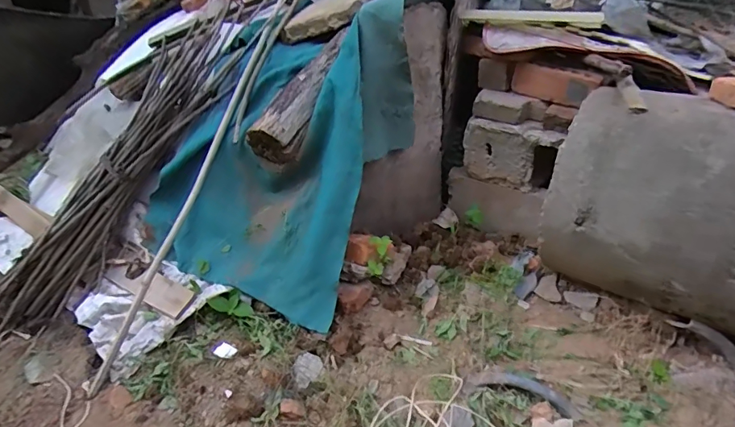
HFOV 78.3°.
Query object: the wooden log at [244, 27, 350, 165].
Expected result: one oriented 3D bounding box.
[{"bbox_3d":[-0.172,-0.343,1.251,0.135,0.125,0.426,18,71,29],"label":"wooden log"}]

